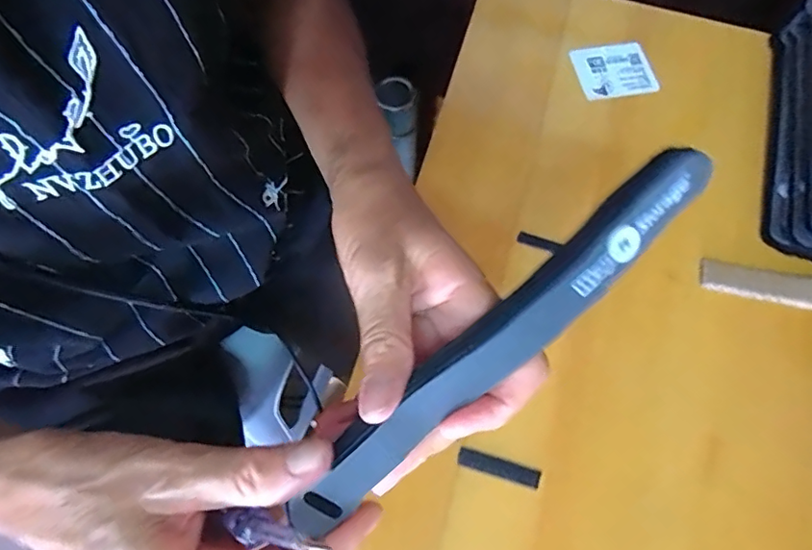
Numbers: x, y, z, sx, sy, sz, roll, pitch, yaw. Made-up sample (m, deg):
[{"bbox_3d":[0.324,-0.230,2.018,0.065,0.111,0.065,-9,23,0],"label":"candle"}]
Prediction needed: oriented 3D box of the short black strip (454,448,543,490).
[{"bbox_3d":[0.053,0.110,0.306,0.047,0.004,0.010,17,69,5],"label":"short black strip"}]

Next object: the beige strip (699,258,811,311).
[{"bbox_3d":[0.235,0.006,0.351,0.086,0.004,0.024,11,68,3],"label":"beige strip"}]

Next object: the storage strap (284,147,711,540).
[{"bbox_3d":[0.032,0.028,0.205,0.198,0.016,0.024,-43,73,6],"label":"storage strap"}]

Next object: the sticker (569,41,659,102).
[{"bbox_3d":[0.162,-0.160,0.423,0.058,0.006,0.047,-10,73,-1],"label":"sticker"}]

